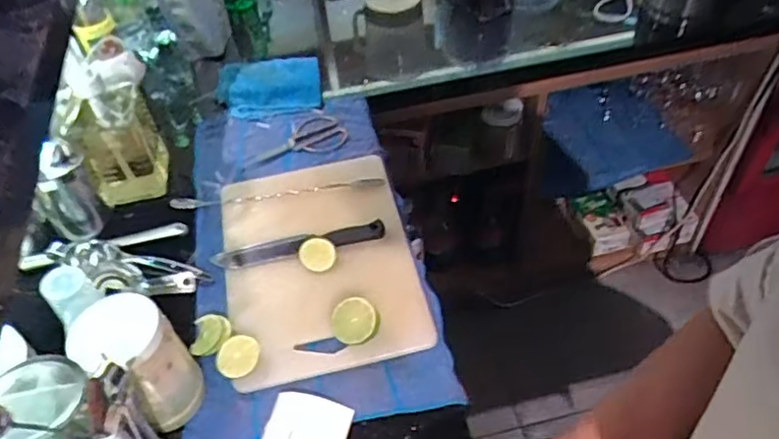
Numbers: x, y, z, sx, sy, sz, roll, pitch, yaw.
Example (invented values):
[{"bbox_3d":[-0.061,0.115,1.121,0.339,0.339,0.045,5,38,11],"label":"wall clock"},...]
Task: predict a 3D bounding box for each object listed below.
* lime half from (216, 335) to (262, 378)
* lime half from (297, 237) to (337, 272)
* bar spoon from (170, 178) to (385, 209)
[{"bbox_3d":[-0.180,0.164,0.726,0.049,0.018,0.051,-2,49,2],"label":"lime half"},{"bbox_3d":[-0.098,0.045,0.824,0.048,0.028,0.047,-2,49,2],"label":"lime half"},{"bbox_3d":[-0.169,-0.038,0.921,0.318,0.018,0.020,-5,49,0],"label":"bar spoon"}]

